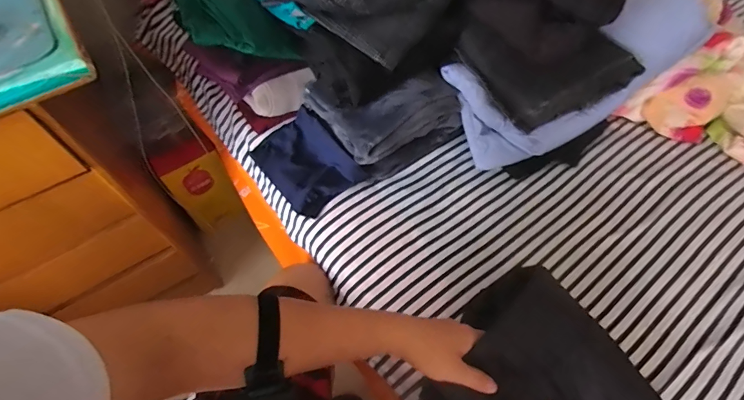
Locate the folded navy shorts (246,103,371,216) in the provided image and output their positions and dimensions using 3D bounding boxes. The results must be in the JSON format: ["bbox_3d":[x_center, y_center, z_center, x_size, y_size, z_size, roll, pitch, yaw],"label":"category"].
[{"bbox_3d":[-0.128,-0.076,0.750,0.140,0.056,0.196,-36,64,-19],"label":"folded navy shorts"}]

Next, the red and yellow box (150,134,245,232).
[{"bbox_3d":[-0.448,-0.040,1.058,0.147,0.256,0.098,-37,65,-20],"label":"red and yellow box"}]

